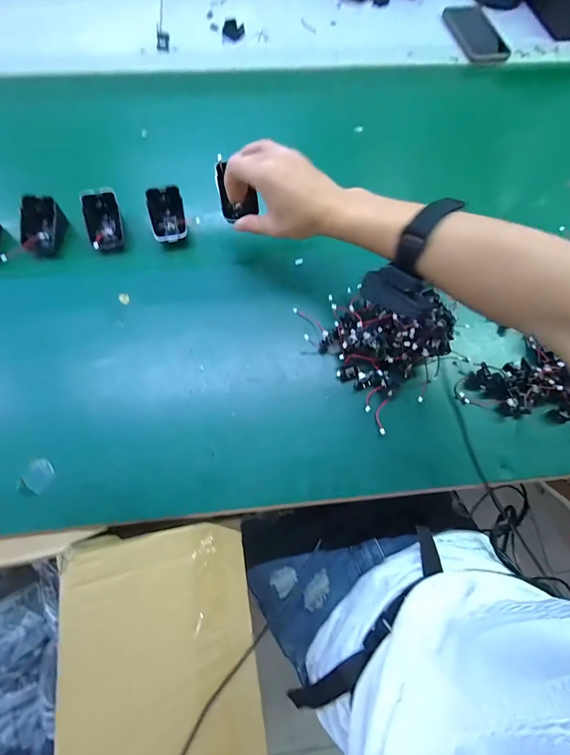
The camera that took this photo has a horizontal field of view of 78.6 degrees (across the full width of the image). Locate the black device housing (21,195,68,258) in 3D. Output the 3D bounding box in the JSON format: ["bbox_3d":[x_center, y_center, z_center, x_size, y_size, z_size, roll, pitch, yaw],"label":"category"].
[{"bbox_3d":[-0.314,-0.194,0.450,0.051,0.042,0.064,5,69,0],"label":"black device housing"}]

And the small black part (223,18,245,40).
[{"bbox_3d":[-0.094,-0.637,0.637,0.036,0.016,0.031,-18,71,-9],"label":"small black part"}]

